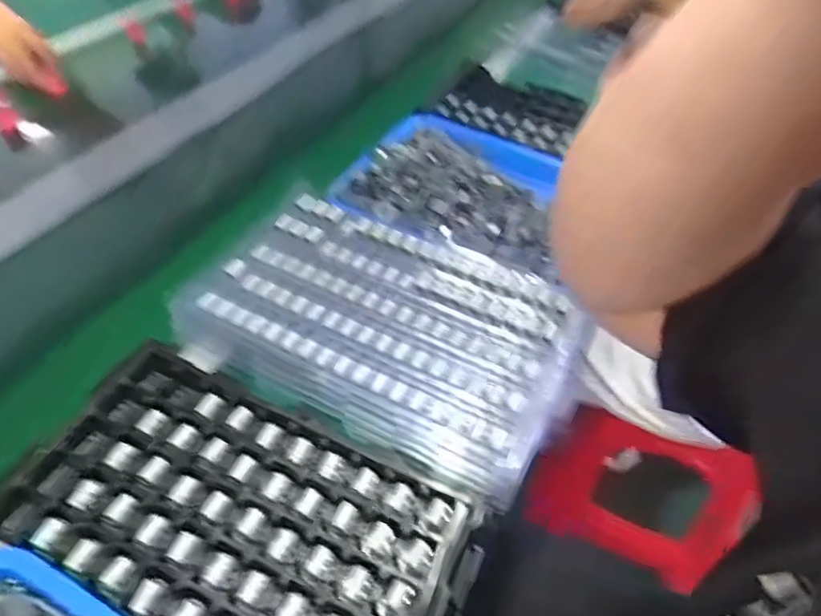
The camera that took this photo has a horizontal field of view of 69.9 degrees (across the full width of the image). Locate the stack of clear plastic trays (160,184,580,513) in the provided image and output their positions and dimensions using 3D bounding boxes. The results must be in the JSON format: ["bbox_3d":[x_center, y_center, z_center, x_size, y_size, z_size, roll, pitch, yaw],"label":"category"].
[{"bbox_3d":[-0.028,0.010,0.604,0.372,0.045,0.245,21,49,16],"label":"stack of clear plastic trays"}]

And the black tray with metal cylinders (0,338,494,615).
[{"bbox_3d":[-0.133,0.168,0.475,0.360,0.036,0.194,21,49,17],"label":"black tray with metal cylinders"}]

